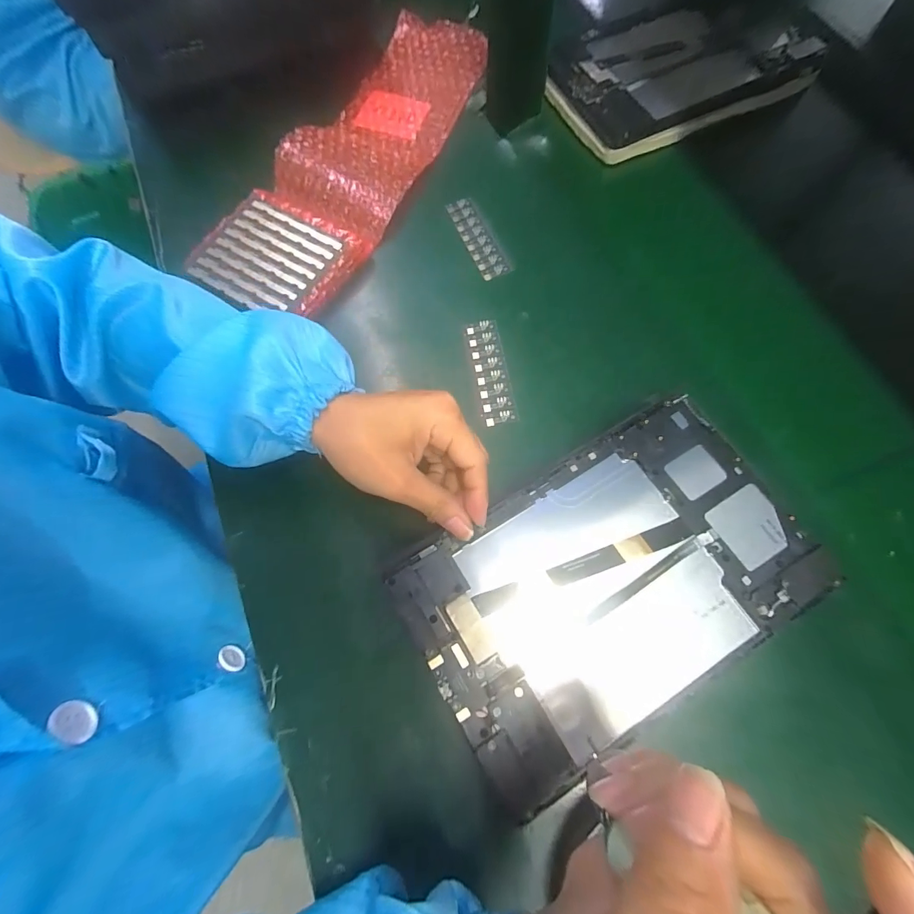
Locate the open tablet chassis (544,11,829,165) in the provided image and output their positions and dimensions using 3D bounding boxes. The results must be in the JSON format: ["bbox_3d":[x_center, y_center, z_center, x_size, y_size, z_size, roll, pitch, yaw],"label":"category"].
[{"bbox_3d":[0.222,-0.398,0.429,0.250,0.023,0.152,-23,73,-5],"label":"open tablet chassis"}]

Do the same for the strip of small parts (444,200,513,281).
[{"bbox_3d":[0.020,-0.200,0.382,0.027,0.005,0.090,-23,72,-6],"label":"strip of small parts"}]

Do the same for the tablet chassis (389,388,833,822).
[{"bbox_3d":[0.093,0.075,0.258,0.232,0.008,0.147,-31,73,-9],"label":"tablet chassis"}]

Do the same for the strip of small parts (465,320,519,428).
[{"bbox_3d":[0.027,-0.068,0.337,0.027,0.004,0.092,-10,71,-2],"label":"strip of small parts"}]

